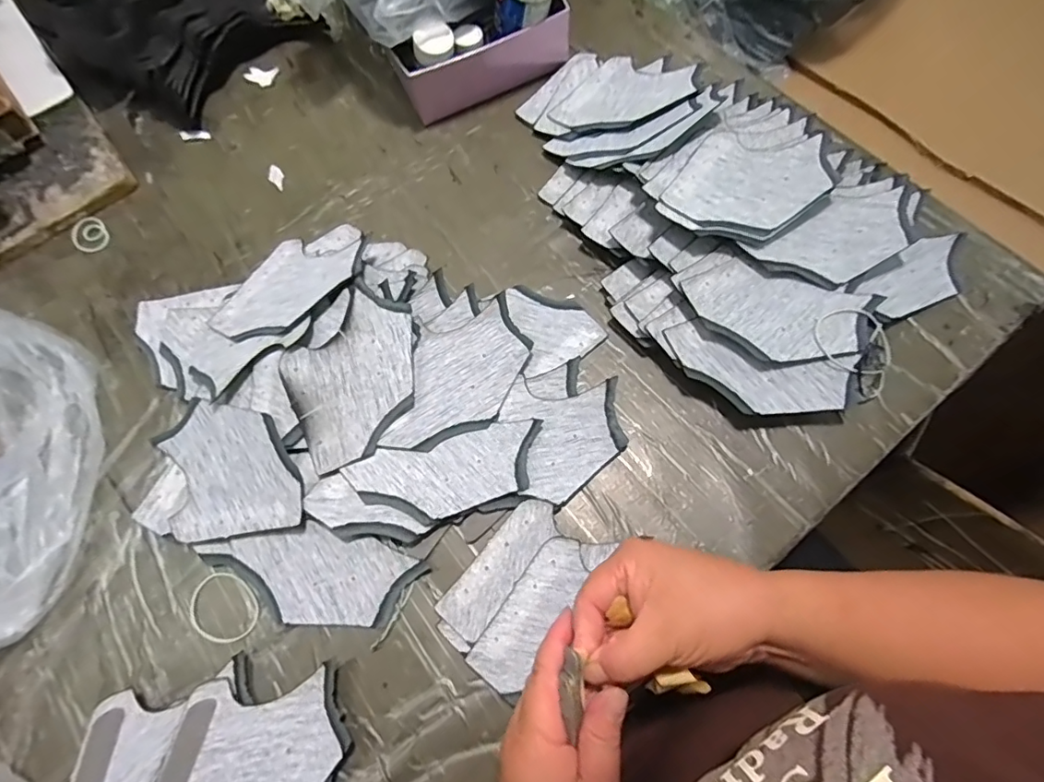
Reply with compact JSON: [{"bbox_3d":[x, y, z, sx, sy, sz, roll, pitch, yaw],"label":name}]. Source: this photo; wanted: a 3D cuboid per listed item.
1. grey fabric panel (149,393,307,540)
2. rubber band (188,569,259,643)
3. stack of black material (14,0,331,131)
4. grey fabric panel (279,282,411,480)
[{"bbox_3d":[-0.227,0.061,0.407,0.103,0.005,0.123,-28,72,5],"label":"grey fabric panel"},{"bbox_3d":[-0.217,0.157,0.384,0.048,0.005,0.054,-31,69,-5],"label":"rubber band"},{"bbox_3d":[-0.376,-0.401,0.559,0.237,0.077,0.251,-37,73,-12],"label":"stack of black material"},{"bbox_3d":[-0.129,-0.012,0.415,0.106,0.020,0.120,-25,71,-8],"label":"grey fabric panel"}]

